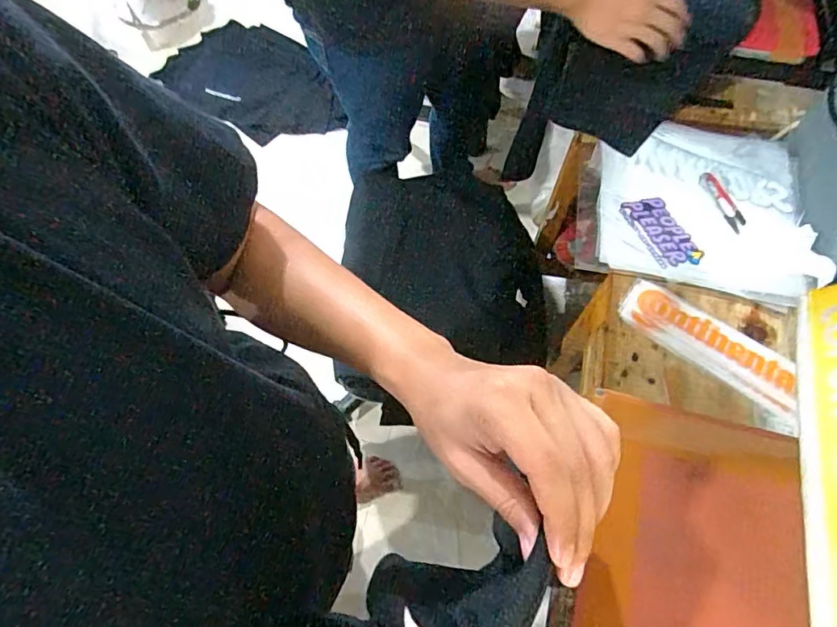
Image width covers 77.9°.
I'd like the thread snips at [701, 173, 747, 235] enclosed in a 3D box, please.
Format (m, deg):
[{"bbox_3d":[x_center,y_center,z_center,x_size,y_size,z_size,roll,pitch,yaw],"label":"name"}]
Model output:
[{"bbox_3d":[0.478,-0.175,0.809,0.030,0.005,0.113,-13,66,-6],"label":"thread snips"}]

